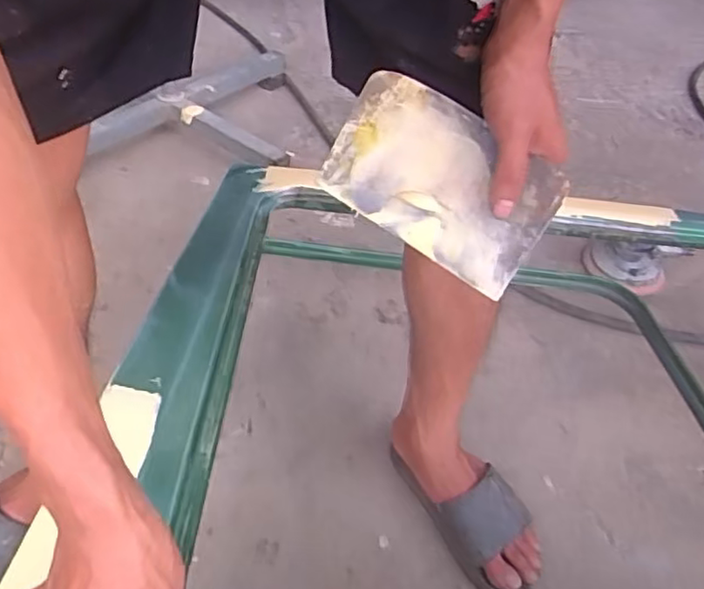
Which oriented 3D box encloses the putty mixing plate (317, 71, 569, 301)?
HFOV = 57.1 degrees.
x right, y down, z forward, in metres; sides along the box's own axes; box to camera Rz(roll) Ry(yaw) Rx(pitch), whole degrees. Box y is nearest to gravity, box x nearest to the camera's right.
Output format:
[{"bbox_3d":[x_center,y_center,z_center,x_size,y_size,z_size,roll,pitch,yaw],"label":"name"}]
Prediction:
[{"bbox_3d":[0.065,-0.085,0.486,0.168,0.105,0.011,34,19,10],"label":"putty mixing plate"}]

